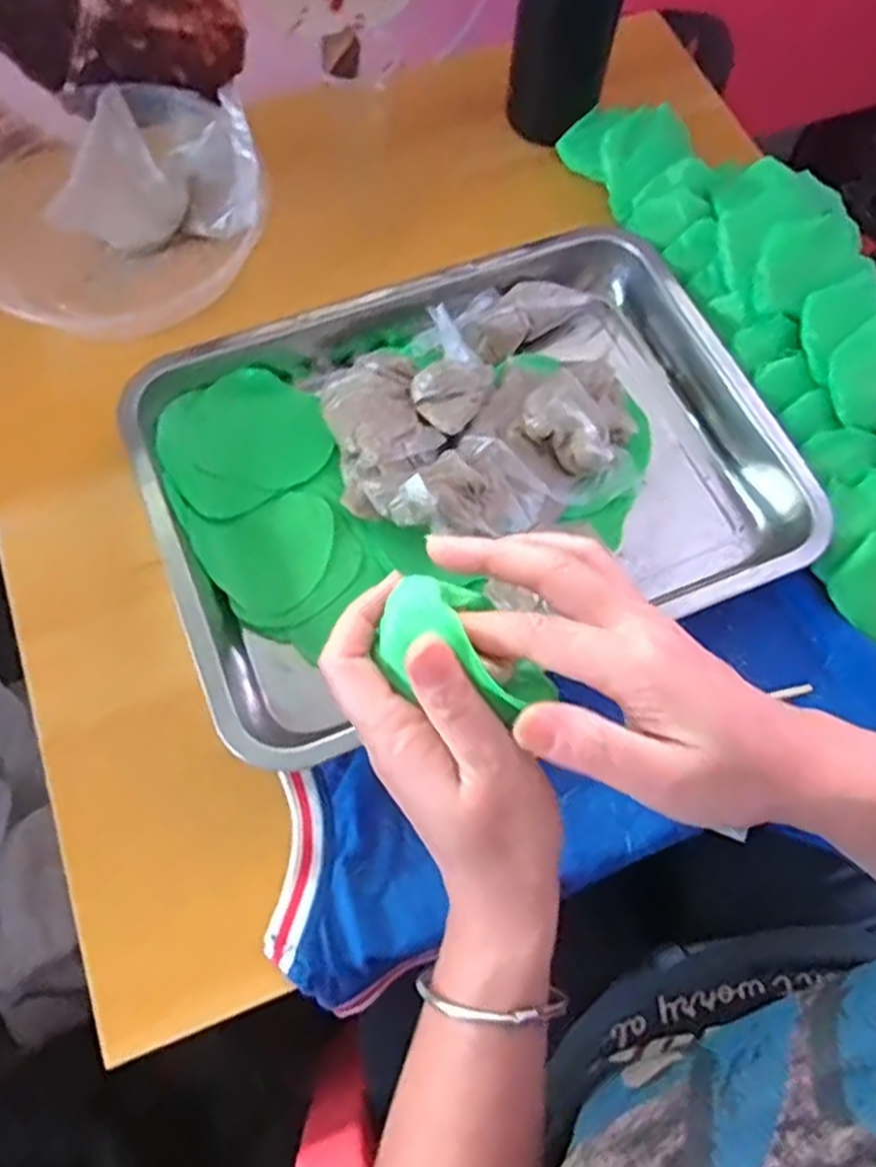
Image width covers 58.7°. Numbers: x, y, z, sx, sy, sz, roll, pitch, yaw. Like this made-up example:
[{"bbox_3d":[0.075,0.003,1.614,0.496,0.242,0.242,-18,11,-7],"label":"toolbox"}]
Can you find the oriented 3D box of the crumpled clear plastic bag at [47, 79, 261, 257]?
[{"bbox_3d":[-0.176,-0.290,0.525,0.123,0.085,0.119,3,68,-1],"label":"crumpled clear plastic bag"}]

